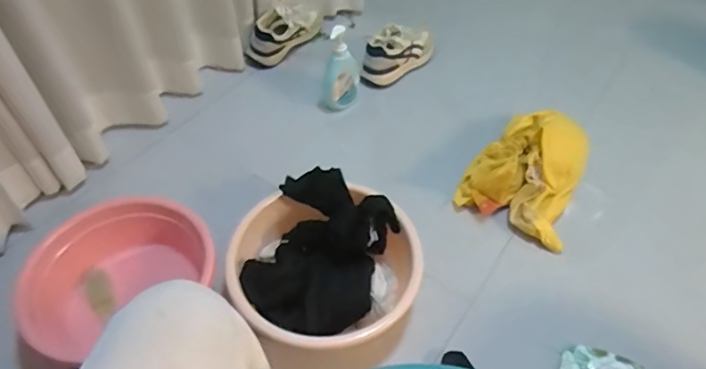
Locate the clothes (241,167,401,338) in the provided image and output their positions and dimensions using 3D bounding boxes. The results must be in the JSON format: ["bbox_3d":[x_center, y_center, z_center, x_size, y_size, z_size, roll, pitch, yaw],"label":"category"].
[{"bbox_3d":[-0.051,0.099,0.858,0.209,0.100,0.282,18,51,15],"label":"clothes"}]

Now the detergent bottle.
[{"bbox_3d":[-0.026,-0.276,1.184,0.081,0.191,0.081,-1,49,-1],"label":"detergent bottle"}]

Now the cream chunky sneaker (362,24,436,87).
[{"bbox_3d":[0.114,-0.351,1.331,0.090,0.105,0.265,35,57,27],"label":"cream chunky sneaker"}]

